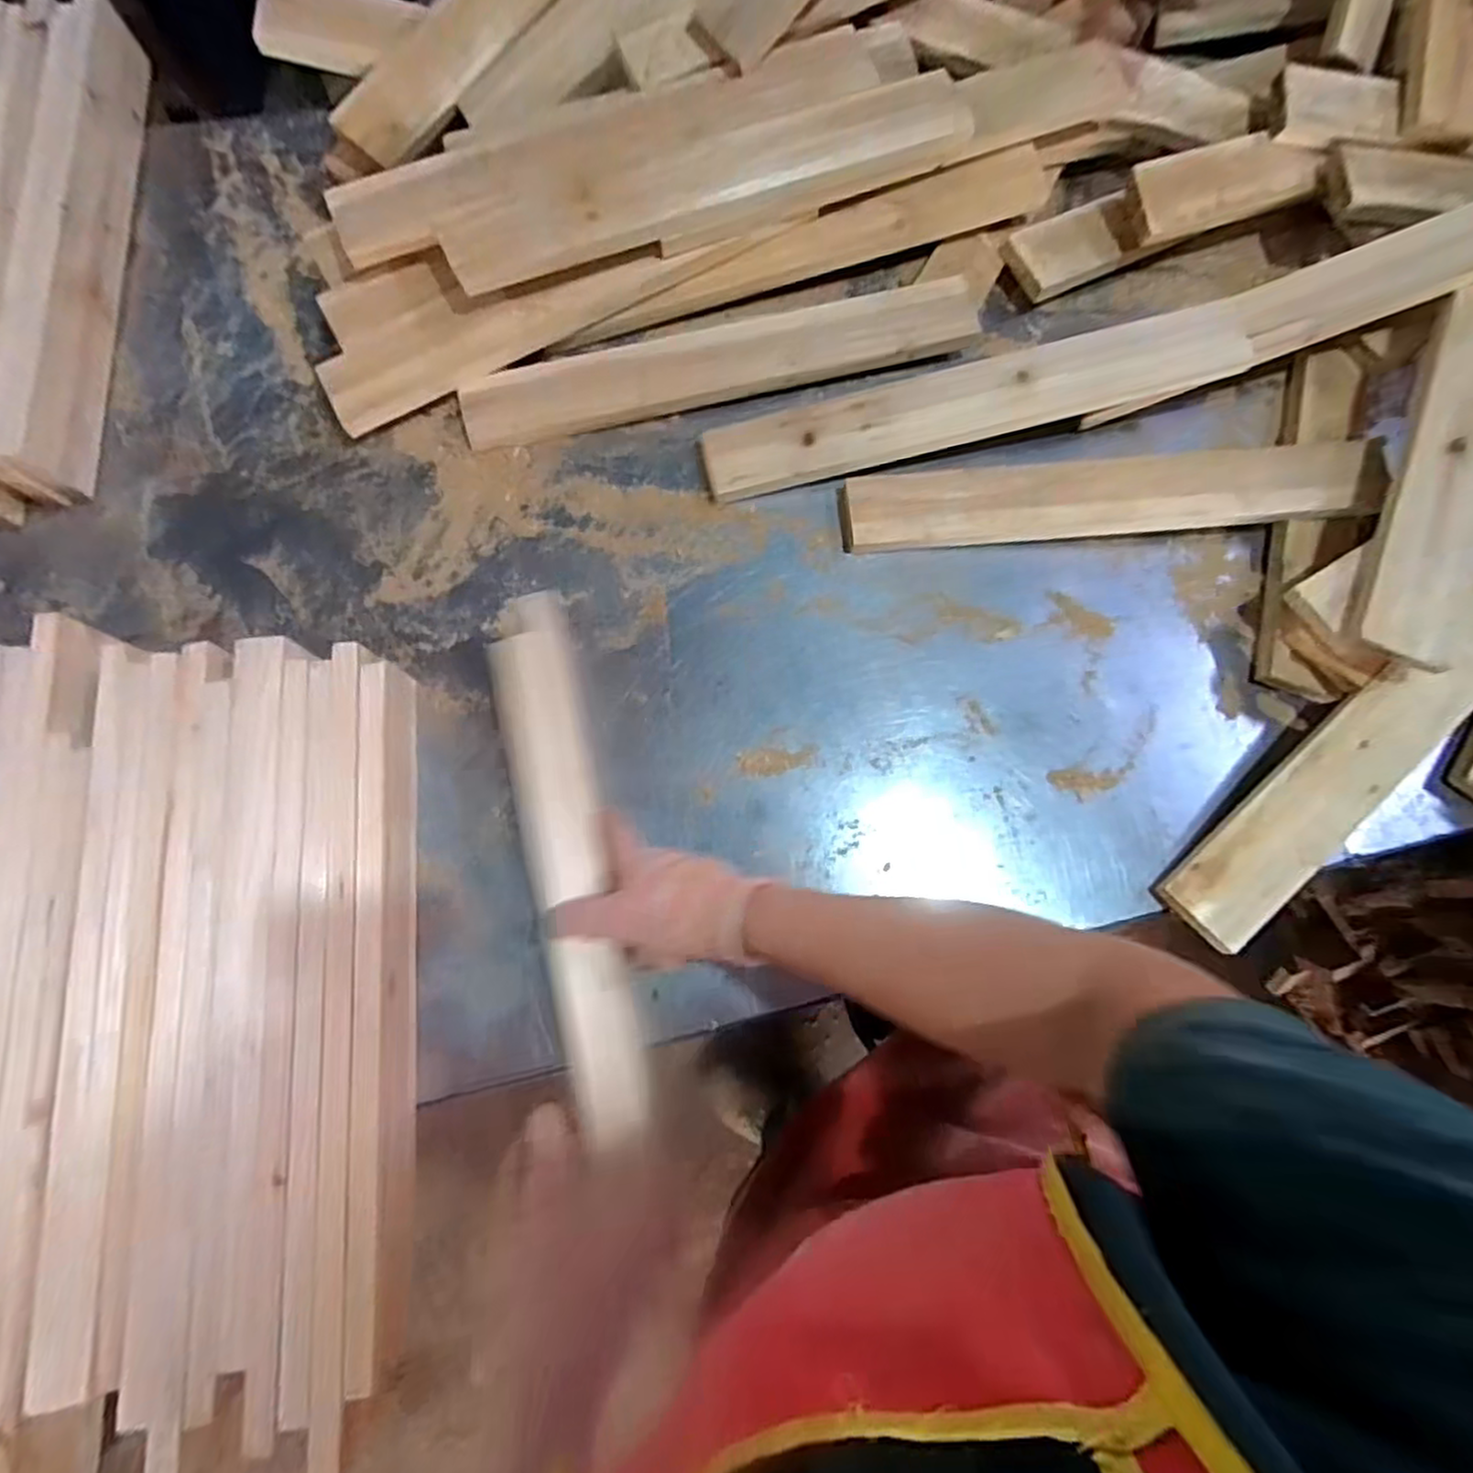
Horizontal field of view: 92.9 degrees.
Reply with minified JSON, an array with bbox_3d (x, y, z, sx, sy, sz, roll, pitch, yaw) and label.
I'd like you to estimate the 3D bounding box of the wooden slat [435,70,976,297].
[{"bbox_3d":[-0.018,-0.509,0.640,0.493,0.021,0.070,-21,105,-5],"label":"wooden slat"}]

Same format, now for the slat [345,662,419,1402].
[{"bbox_3d":[-0.256,0.180,0.517,0.018,0.065,0.472,-6,76,-3],"label":"slat"}]

